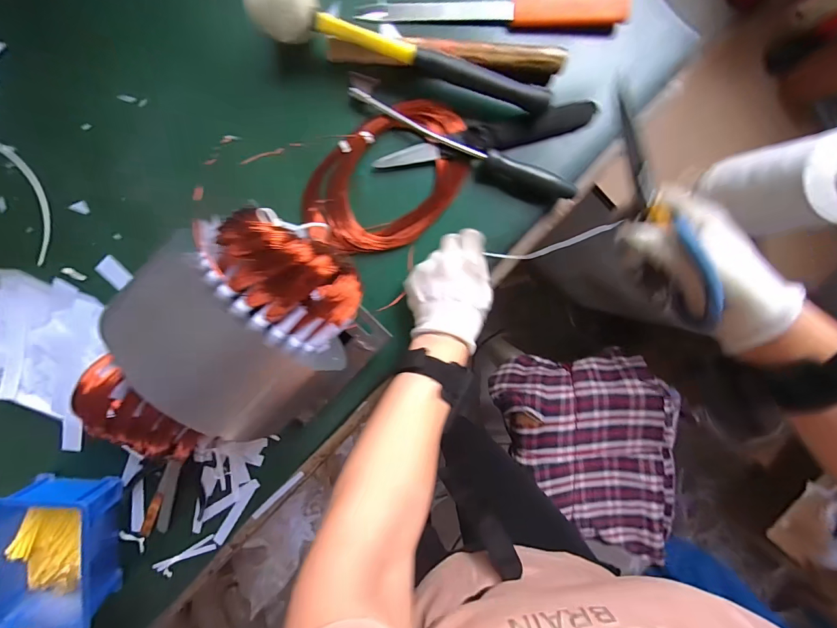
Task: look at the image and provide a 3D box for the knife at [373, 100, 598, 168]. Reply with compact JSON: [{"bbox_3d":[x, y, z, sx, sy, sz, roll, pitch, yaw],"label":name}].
[{"bbox_3d":[0.070,-0.178,0.383,0.223,0.024,0.025,-13,97,-1],"label":"knife"}]

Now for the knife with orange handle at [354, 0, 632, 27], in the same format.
[{"bbox_3d":[0.077,-0.299,0.371,0.262,0.028,0.020,-3,97,-3],"label":"knife with orange handle"}]

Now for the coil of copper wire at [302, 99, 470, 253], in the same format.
[{"bbox_3d":[-0.027,-0.138,0.390,0.182,0.013,0.120,-36,97,2],"label":"coil of copper wire"}]

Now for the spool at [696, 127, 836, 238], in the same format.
[{"bbox_3d":[0.465,-0.161,0.478,0.087,0.148,0.110,-13,97,-1],"label":"spool"}]

